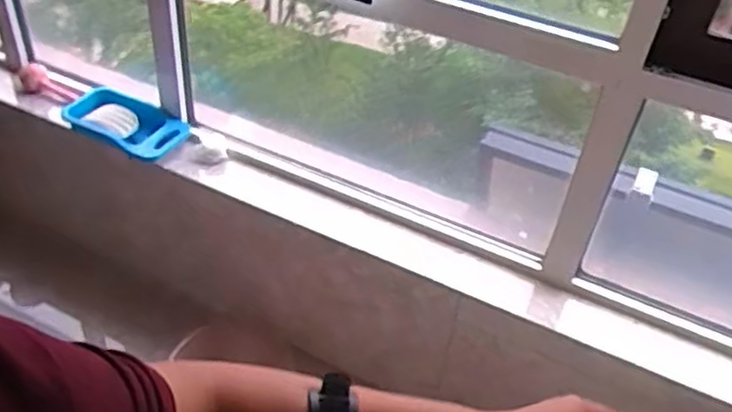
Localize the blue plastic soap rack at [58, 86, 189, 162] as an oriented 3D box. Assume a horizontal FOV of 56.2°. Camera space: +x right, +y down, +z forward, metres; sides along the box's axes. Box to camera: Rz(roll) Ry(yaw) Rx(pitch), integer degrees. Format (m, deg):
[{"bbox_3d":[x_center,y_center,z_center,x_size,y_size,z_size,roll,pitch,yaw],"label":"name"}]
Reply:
[{"bbox_3d":[-0.634,-0.213,1.816,0.319,0.062,0.187,25,43,21],"label":"blue plastic soap rack"}]

